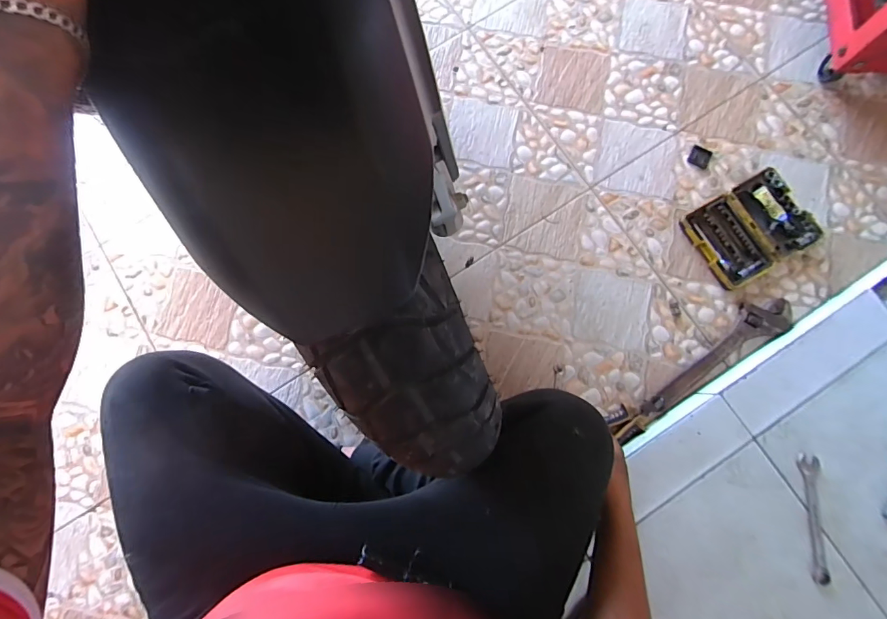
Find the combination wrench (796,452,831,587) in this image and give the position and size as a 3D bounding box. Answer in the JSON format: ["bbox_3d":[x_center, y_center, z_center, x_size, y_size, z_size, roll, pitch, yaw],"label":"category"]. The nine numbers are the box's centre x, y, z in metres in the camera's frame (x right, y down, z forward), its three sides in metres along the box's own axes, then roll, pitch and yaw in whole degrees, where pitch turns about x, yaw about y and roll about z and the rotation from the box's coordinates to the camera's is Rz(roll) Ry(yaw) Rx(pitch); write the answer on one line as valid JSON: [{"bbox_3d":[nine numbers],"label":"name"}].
[{"bbox_3d":[0.525,0.295,0.603,0.031,0.004,0.168,8,75,2],"label":"combination wrench"}]

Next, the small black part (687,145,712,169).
[{"bbox_3d":[0.477,-0.285,0.786,0.039,0.006,0.041,29,83,6],"label":"small black part"}]

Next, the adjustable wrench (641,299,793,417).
[{"bbox_3d":[0.462,0.079,0.711,0.309,0.030,0.065,-35,82,-4],"label":"adjustable wrench"}]

